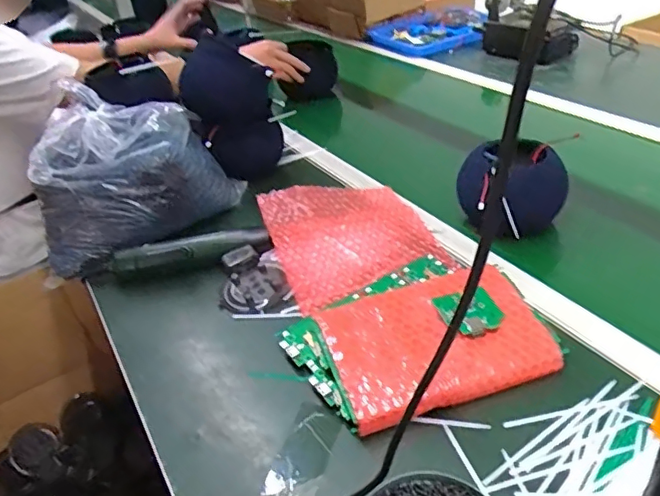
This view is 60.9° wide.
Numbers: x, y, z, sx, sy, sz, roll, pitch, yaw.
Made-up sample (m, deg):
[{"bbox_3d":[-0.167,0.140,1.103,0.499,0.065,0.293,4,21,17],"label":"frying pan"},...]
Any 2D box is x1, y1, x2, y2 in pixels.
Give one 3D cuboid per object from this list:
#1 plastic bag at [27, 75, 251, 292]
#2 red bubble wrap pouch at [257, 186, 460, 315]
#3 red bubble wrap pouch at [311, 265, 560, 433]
[{"bbox_3d":[-0.279,-0.099,0.800,0.248,0.183,0.204,-4,35,6],"label":"plastic bag"},{"bbox_3d":[0.025,-0.018,0.728,0.192,0.019,0.200,-14,49,-14],"label":"red bubble wrap pouch"},{"bbox_3d":[0.101,0.092,0.546,0.200,0.046,0.133,-17,35,-13],"label":"red bubble wrap pouch"}]

